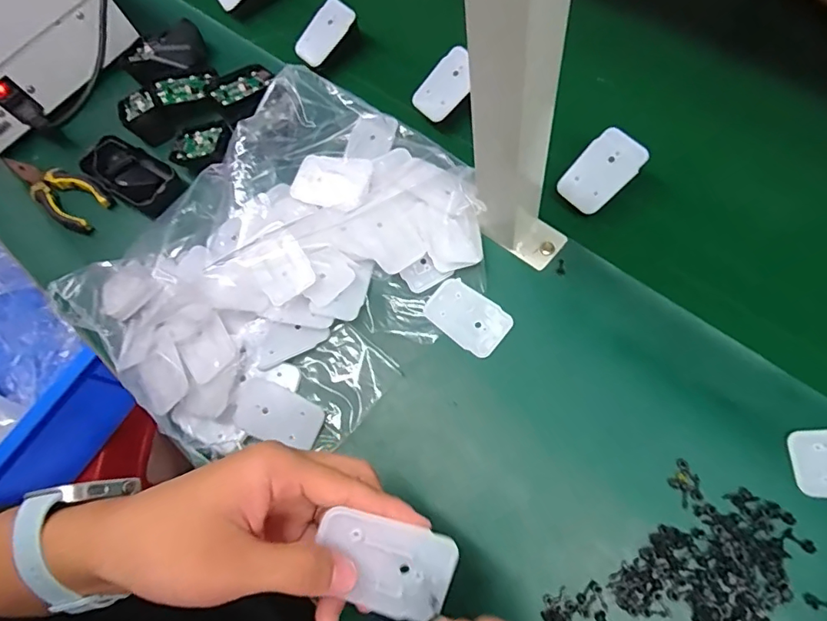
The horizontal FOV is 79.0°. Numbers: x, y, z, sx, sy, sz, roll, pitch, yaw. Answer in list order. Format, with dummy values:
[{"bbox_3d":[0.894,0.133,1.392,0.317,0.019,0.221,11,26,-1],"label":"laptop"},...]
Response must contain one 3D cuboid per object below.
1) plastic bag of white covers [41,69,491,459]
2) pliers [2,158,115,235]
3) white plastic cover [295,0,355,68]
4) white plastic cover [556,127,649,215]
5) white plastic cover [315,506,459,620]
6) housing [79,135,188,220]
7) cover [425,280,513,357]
[{"bbox_3d":[-0.110,-0.041,0.430,0.327,0.071,0.274,-45,70,-8],"label":"plastic bag of white covers"},{"bbox_3d":[-0.377,-0.134,0.526,0.152,0.026,0.052,34,71,17],"label":"pliers"},{"bbox_3d":[-0.094,-0.292,0.529,0.070,0.034,0.009,-42,20,22],"label":"white plastic cover"},{"bbox_3d":[0.157,-0.116,0.419,0.044,0.004,0.068,47,105,10],"label":"white plastic cover"},{"bbox_3d":[-0.014,0.126,0.246,0.067,0.006,0.043,14,86,-3],"label":"white plastic cover"},{"bbox_3d":[-0.274,-0.133,0.497,0.136,0.020,0.052,33,79,18],"label":"housing"},{"bbox_3d":[0.044,0.005,0.415,0.069,0.008,0.044,40,81,20],"label":"cover"}]

